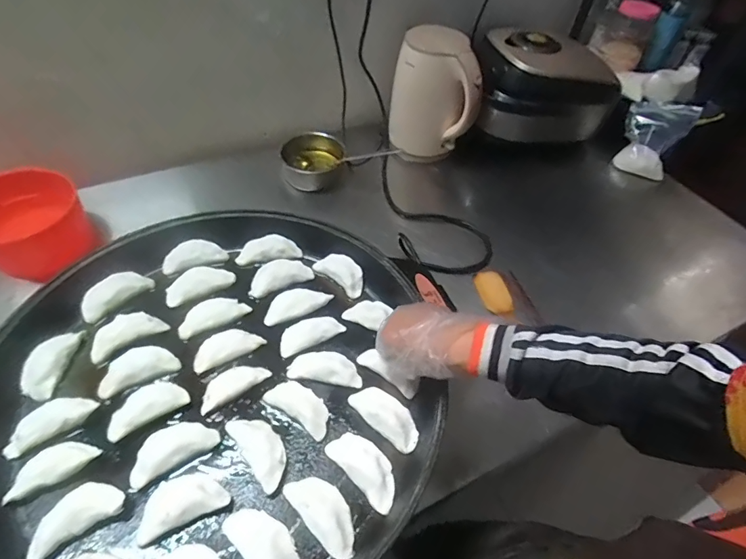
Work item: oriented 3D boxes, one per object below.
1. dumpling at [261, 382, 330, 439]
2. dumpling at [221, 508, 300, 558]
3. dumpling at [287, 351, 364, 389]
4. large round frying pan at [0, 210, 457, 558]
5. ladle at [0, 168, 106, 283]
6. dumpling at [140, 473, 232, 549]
[{"bbox_3d":[-0.091,0.156,0.530,0.090,0.025,0.038,29,52,18],"label":"dumpling"},{"bbox_3d":[-0.108,0.271,0.432,0.098,0.019,0.043,35,54,22],"label":"dumpling"},{"bbox_3d":[-0.063,0.117,0.565,0.099,0.019,0.039,10,49,3],"label":"dumpling"},{"bbox_3d":[-0.193,0.119,0.532,0.532,0.076,0.517,3,49,-3],"label":"large round frying pan"},{"bbox_3d":[-0.617,-0.104,0.693,0.232,0.135,0.152,12,49,5],"label":"ladle"},{"bbox_3d":[-0.205,0.235,0.452,0.087,0.022,0.049,-19,54,-21],"label":"dumpling"}]

